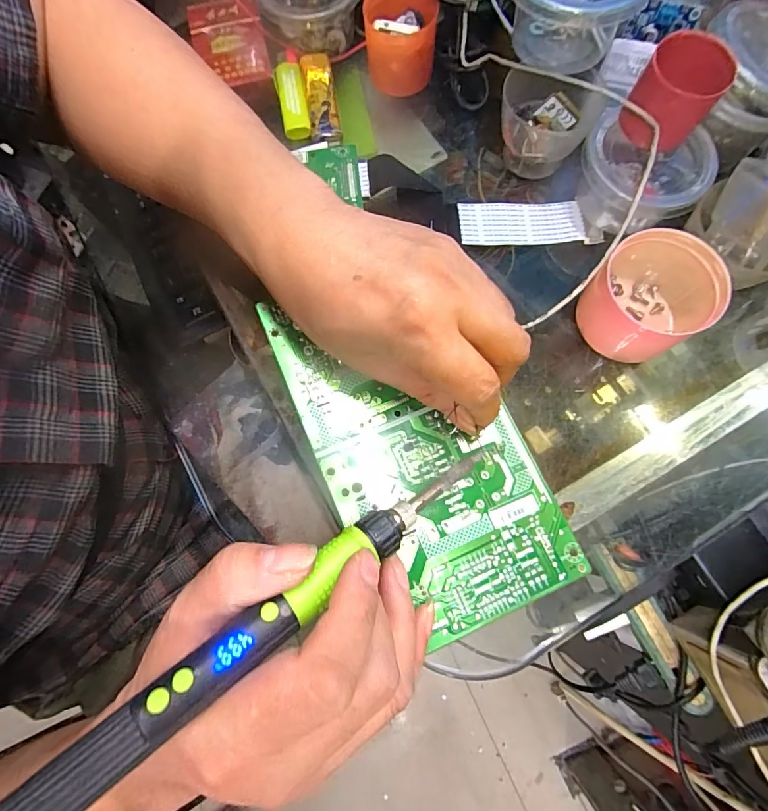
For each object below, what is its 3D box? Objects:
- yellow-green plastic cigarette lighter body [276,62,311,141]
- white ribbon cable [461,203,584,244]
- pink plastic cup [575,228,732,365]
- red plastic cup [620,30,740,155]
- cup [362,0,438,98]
[{"bbox_3d":[-0.069,-0.230,0.320,0.019,0.007,0.066,-10,76,-1],"label":"yellow-green plastic cigarette lighter body"},{"bbox_3d":[0.097,-0.128,0.299,0.085,0.005,0.031,-2,76,1],"label":"white ribbon cable"},{"bbox_3d":[0.160,-0.066,0.256,0.062,0.048,0.074,37,80,10],"label":"pink plastic cup"},{"bbox_3d":[0.171,-0.182,0.252,0.043,0.044,0.044,0,76,2],"label":"red plastic cup"},{"bbox_3d":[0.012,-0.268,0.313,0.050,0.045,0.049,0,76,2],"label":"cup"}]

